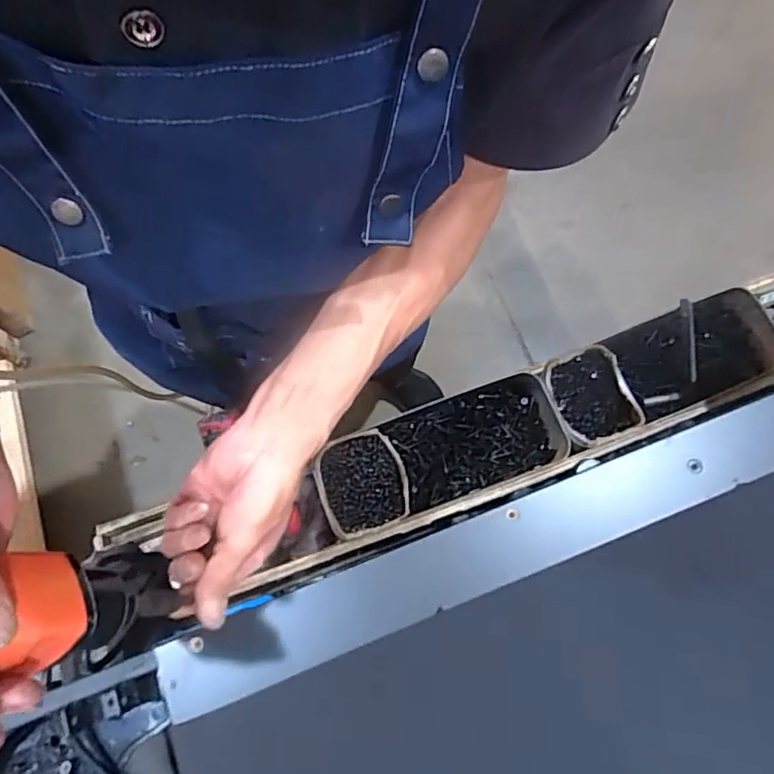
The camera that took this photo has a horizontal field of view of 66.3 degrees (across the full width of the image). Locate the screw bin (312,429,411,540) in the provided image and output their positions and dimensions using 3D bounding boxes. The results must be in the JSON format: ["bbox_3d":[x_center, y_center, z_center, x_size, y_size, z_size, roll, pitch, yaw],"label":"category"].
[{"bbox_3d":[-0.032,0.120,0.745,0.104,0.039,0.121,-19,74,-5],"label":"screw bin"}]

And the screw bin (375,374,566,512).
[{"bbox_3d":[0.114,0.070,0.772,0.214,0.049,0.124,-19,74,-5],"label":"screw bin"}]

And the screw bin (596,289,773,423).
[{"bbox_3d":[0.398,-0.045,0.777,0.209,0.051,0.124,-22,75,-6],"label":"screw bin"}]

